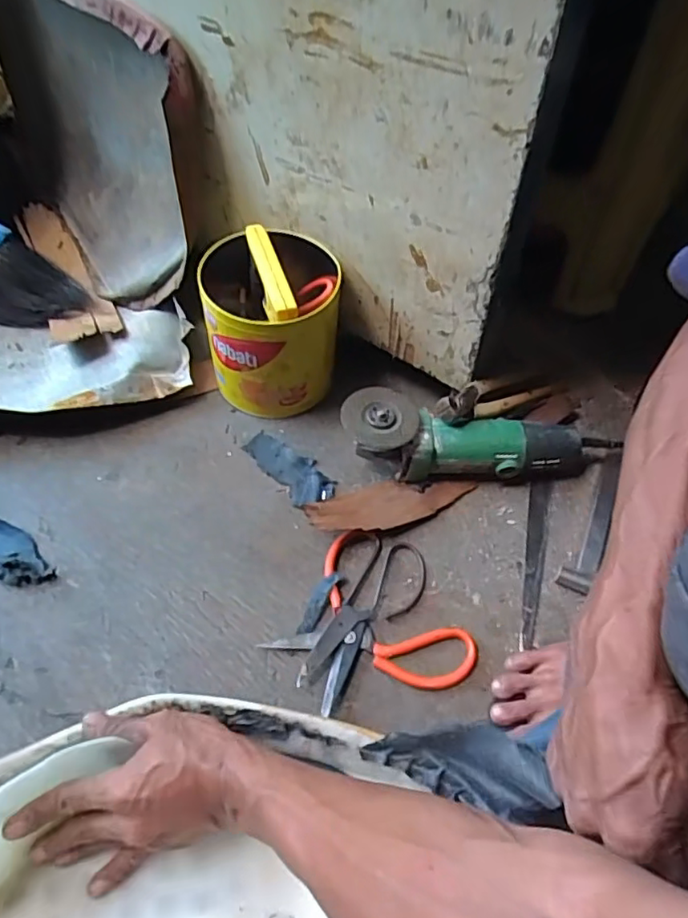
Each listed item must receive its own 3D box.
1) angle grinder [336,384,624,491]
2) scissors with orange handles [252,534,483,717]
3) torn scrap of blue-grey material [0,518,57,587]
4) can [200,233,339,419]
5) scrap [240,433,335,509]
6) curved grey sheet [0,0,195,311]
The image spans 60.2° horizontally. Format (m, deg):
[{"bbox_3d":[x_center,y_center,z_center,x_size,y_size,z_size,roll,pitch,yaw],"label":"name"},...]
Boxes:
[{"bbox_3d":[0.138,-0.022,0.667,0.280,0.089,0.078,-2,56,-6],"label":"angle grinder"},{"bbox_3d":[0.020,0.167,0.568,0.150,0.017,0.178,-34,63,-25],"label":"scissors with orange handles"},{"bbox_3d":[-0.339,0.095,0.601,0.104,0.007,0.050,26,56,15],"label":"torn scrap of blue-grey material"},{"bbox_3d":[-0.083,-0.159,0.700,0.147,0.171,0.165,-3,56,-7],"label":"can"},{"bbox_3d":[-0.062,0.008,0.680,0.050,0.005,0.117,-35,65,-24],"label":"scrap"},{"bbox_3d":[-0.332,-0.404,0.737,0.375,0.340,0.089,40,57,16],"label":"curved grey sheet"}]

